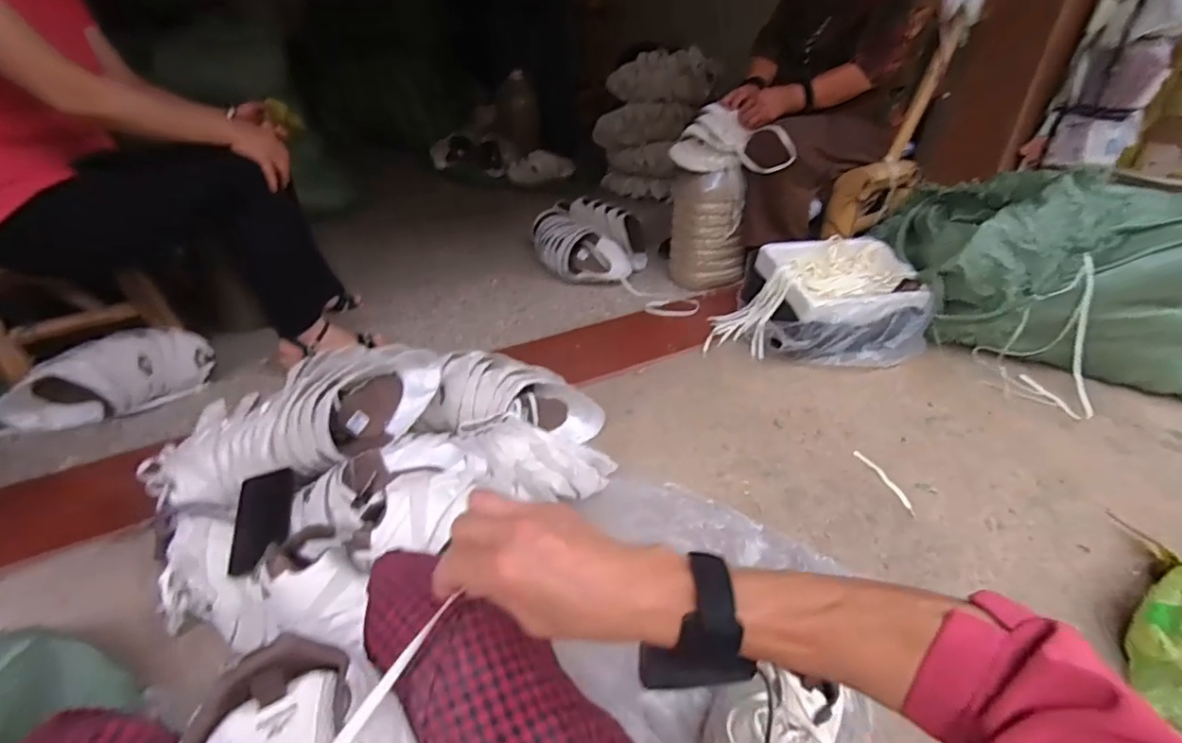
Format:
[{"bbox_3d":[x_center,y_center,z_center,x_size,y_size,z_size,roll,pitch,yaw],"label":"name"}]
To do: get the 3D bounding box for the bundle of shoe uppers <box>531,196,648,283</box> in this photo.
[{"bbox_3d":[-0.003,-0.409,1.724,0.346,0.136,0.372,-1,34,-4],"label":"bundle of shoe uppers"}]

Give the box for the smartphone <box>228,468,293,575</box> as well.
[{"bbox_3d":[-0.470,0.210,0.809,0.076,0.013,0.142,-10,54,-12],"label":"smartphone"}]

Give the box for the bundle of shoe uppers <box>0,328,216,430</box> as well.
[{"bbox_3d":[-0.942,0.015,1.099,0.344,0.144,0.142,-28,44,-36],"label":"bundle of shoe uppers"}]

